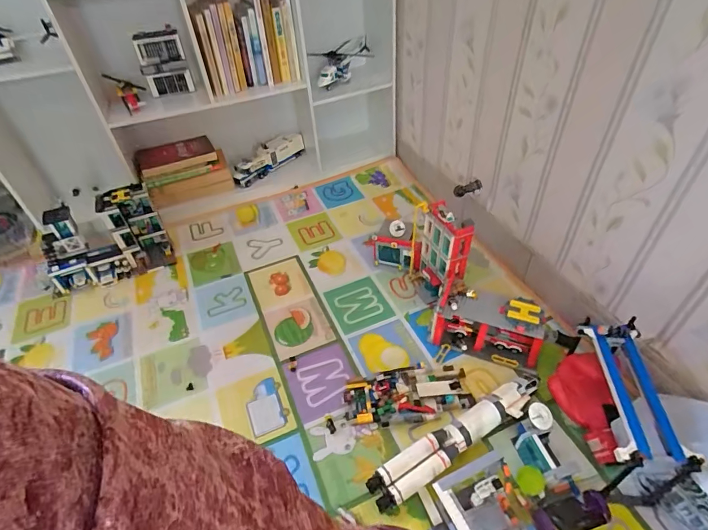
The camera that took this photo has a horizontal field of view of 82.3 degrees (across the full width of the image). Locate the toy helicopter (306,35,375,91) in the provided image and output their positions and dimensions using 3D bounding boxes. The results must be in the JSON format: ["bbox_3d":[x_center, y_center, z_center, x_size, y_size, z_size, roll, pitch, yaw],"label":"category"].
[{"bbox_3d":[-0.044,-0.684,1.350,0.230,0.115,0.097,-44,54,-16],"label":"toy helicopter"}]

